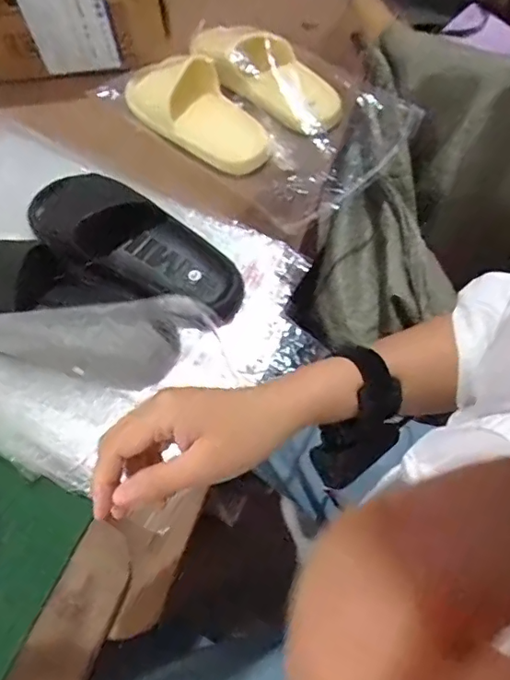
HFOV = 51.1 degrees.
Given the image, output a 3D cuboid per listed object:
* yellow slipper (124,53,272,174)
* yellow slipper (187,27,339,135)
[{"bbox_3d":[-0.073,-0.301,0.700,0.253,0.061,0.099,34,67,20],"label":"yellow slipper"},{"bbox_3d":[0.010,-0.360,0.714,0.240,0.057,0.084,37,68,7],"label":"yellow slipper"}]

